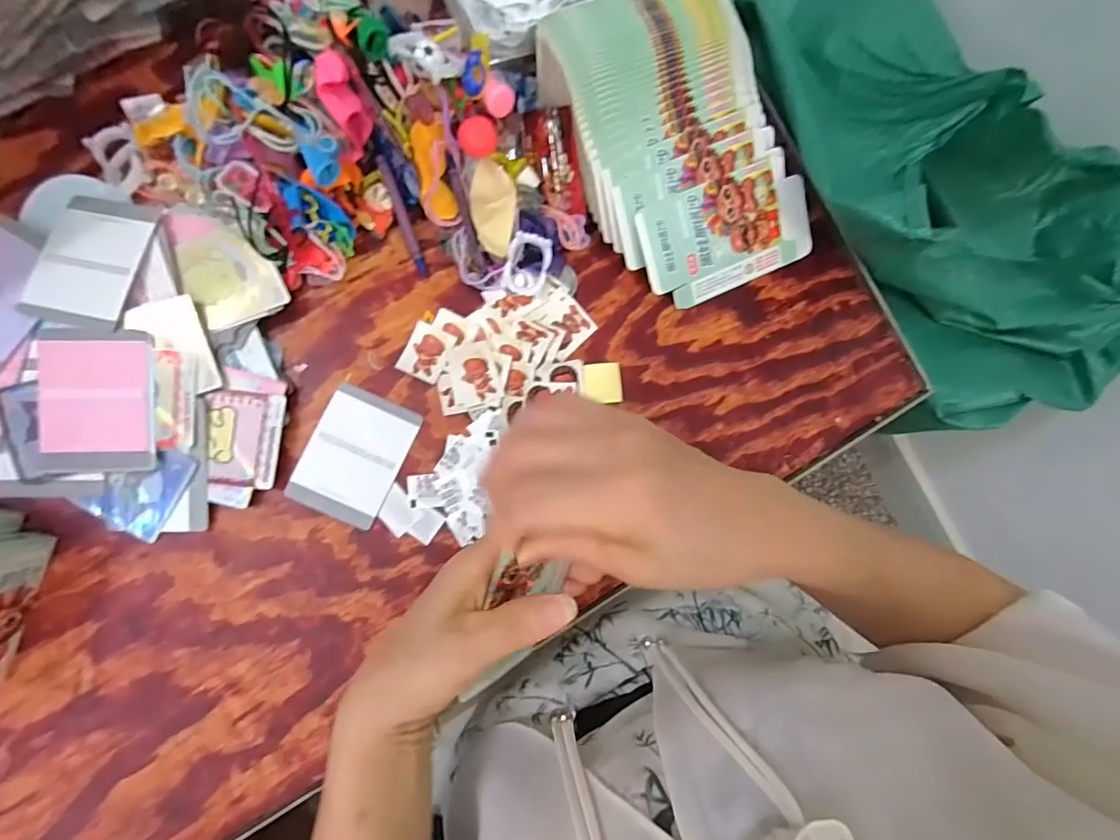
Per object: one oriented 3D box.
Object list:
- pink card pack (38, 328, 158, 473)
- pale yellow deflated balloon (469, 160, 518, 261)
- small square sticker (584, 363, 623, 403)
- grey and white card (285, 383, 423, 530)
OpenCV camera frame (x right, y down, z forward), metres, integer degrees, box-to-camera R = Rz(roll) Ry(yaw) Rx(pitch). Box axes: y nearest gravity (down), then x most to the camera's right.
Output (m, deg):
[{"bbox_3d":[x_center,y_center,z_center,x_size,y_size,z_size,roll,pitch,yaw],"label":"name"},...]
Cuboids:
[{"bbox_3d":[-0.293,-0.012,0.331,0.069,0.009,0.088,0,85,-8],"label":"pink card pack"},{"bbox_3d":[-0.047,-0.151,0.371,0.030,0.023,0.066,-4,86,-9],"label":"pale yellow deflated balloon"},{"bbox_3d":[0.033,-0.029,0.402,0.029,0.004,0.030,-1,85,-8],"label":"small square sticker"},{"bbox_3d":[-0.144,0.025,0.368,0.064,0.004,0.088,24,82,-6],"label":"grey and white card"}]

